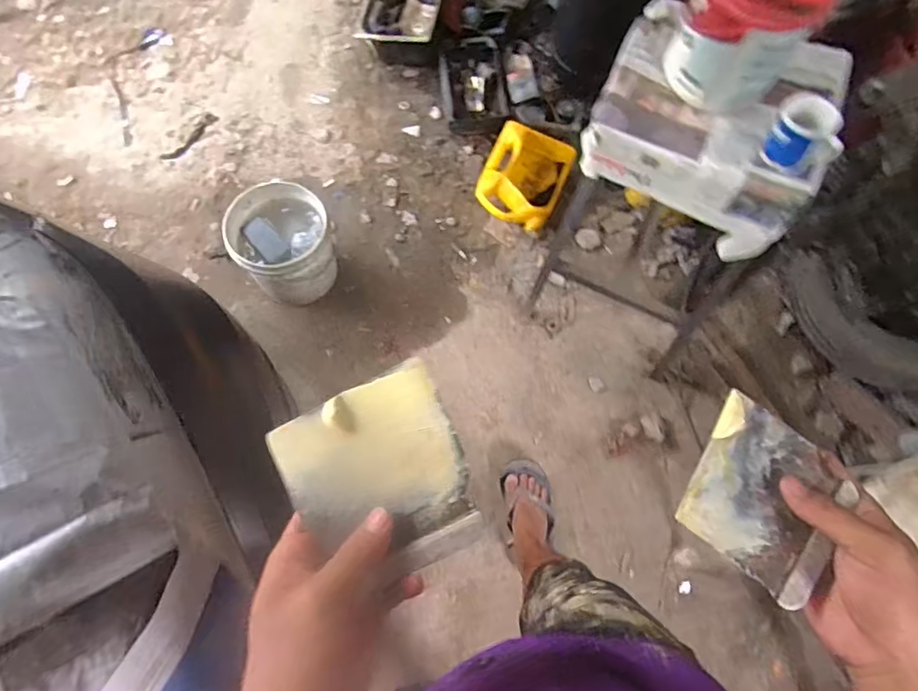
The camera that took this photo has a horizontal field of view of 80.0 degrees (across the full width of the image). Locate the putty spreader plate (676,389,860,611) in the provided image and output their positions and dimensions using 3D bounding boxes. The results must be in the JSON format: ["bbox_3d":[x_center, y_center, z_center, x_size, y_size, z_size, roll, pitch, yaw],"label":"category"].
[{"bbox_3d":[0.214,0.105,0.382,0.094,0.007,0.112,28,77,7],"label":"putty spreader plate"}]

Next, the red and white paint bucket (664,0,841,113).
[{"bbox_3d":[0.431,-0.490,0.838,0.156,0.201,0.164,0,71,0],"label":"red and white paint bucket"}]

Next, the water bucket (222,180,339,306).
[{"bbox_3d":[-0.466,-0.275,1.475,0.246,0.188,0.277,-13,71,-5],"label":"water bucket"}]

